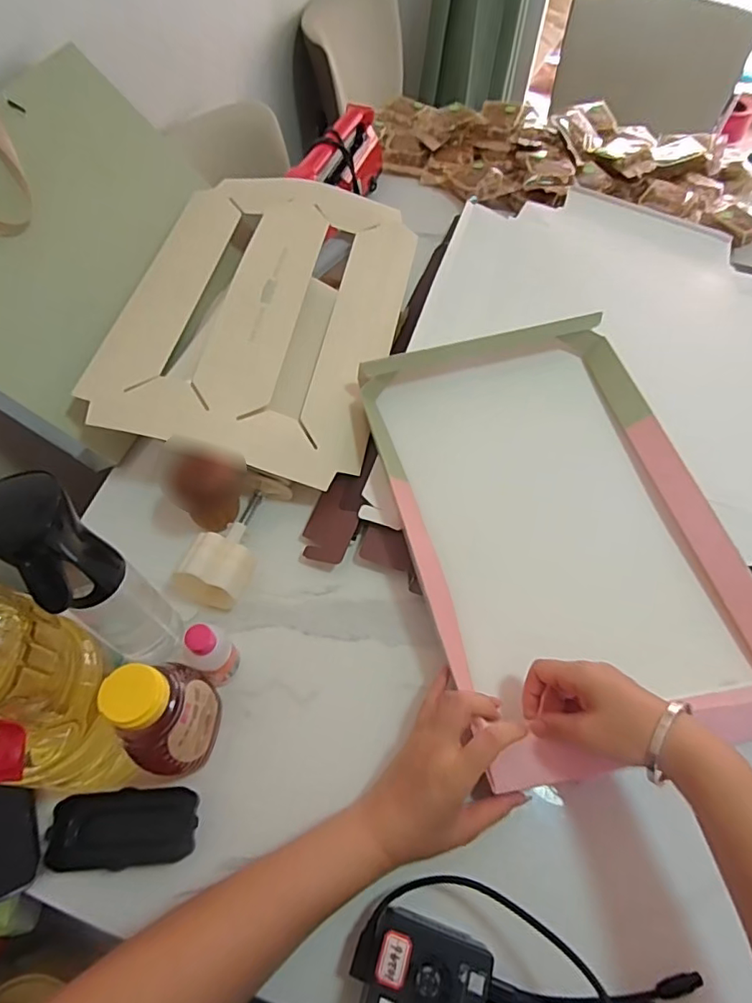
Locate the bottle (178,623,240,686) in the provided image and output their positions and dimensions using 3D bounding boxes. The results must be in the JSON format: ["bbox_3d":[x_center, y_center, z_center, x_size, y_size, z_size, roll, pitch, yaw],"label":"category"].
[{"bbox_3d":[-0.144,0.138,0.469,0.033,0.089,0.032,1,59,-1],"label":"bottle"}]

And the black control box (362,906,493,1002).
[{"bbox_3d":[0.033,0.333,0.363,0.078,0.028,0.071,15,60,7],"label":"black control box"}]

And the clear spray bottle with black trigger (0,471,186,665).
[{"bbox_3d":[-0.214,0.071,0.419,0.059,0.255,0.058,1,59,-1],"label":"clear spray bottle with black trigger"}]

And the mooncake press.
[{"bbox_3d":[-0.140,0.032,0.549,0.065,0.058,0.157,19,60,10],"label":"mooncake press"}]

